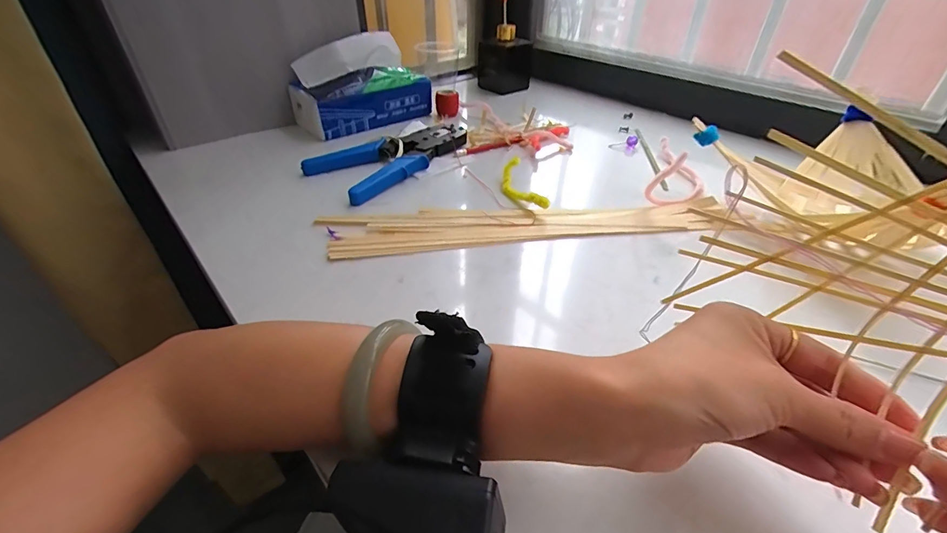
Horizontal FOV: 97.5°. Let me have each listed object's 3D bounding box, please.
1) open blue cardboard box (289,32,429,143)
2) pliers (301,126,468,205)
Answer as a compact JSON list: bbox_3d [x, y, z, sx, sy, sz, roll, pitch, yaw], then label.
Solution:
[{"bbox_3d":[-0.155,-0.255,0.573,0.175,0.097,0.085,-29,48,-33],"label":"open blue cardboard box"},{"bbox_3d":[-0.089,-0.131,0.484,0.090,0.018,0.186,31,47,31],"label":"pliers"}]

